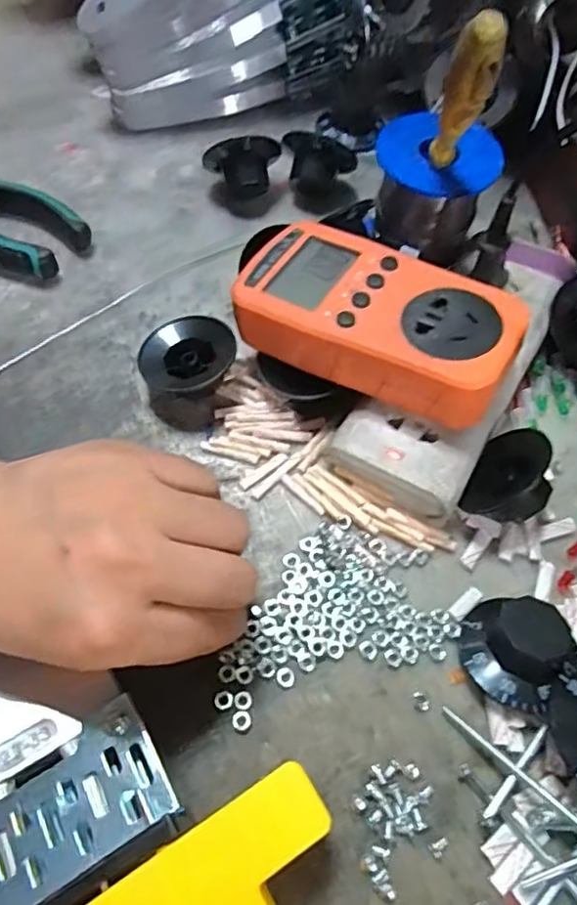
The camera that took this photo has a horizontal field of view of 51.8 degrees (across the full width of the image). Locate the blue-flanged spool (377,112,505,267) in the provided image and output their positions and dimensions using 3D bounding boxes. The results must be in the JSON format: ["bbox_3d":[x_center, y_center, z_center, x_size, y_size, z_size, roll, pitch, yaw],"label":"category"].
[{"bbox_3d":[0.078,-0.149,0.329,0.065,0.045,0.057,36,66,16],"label":"blue-flanged spool"}]

